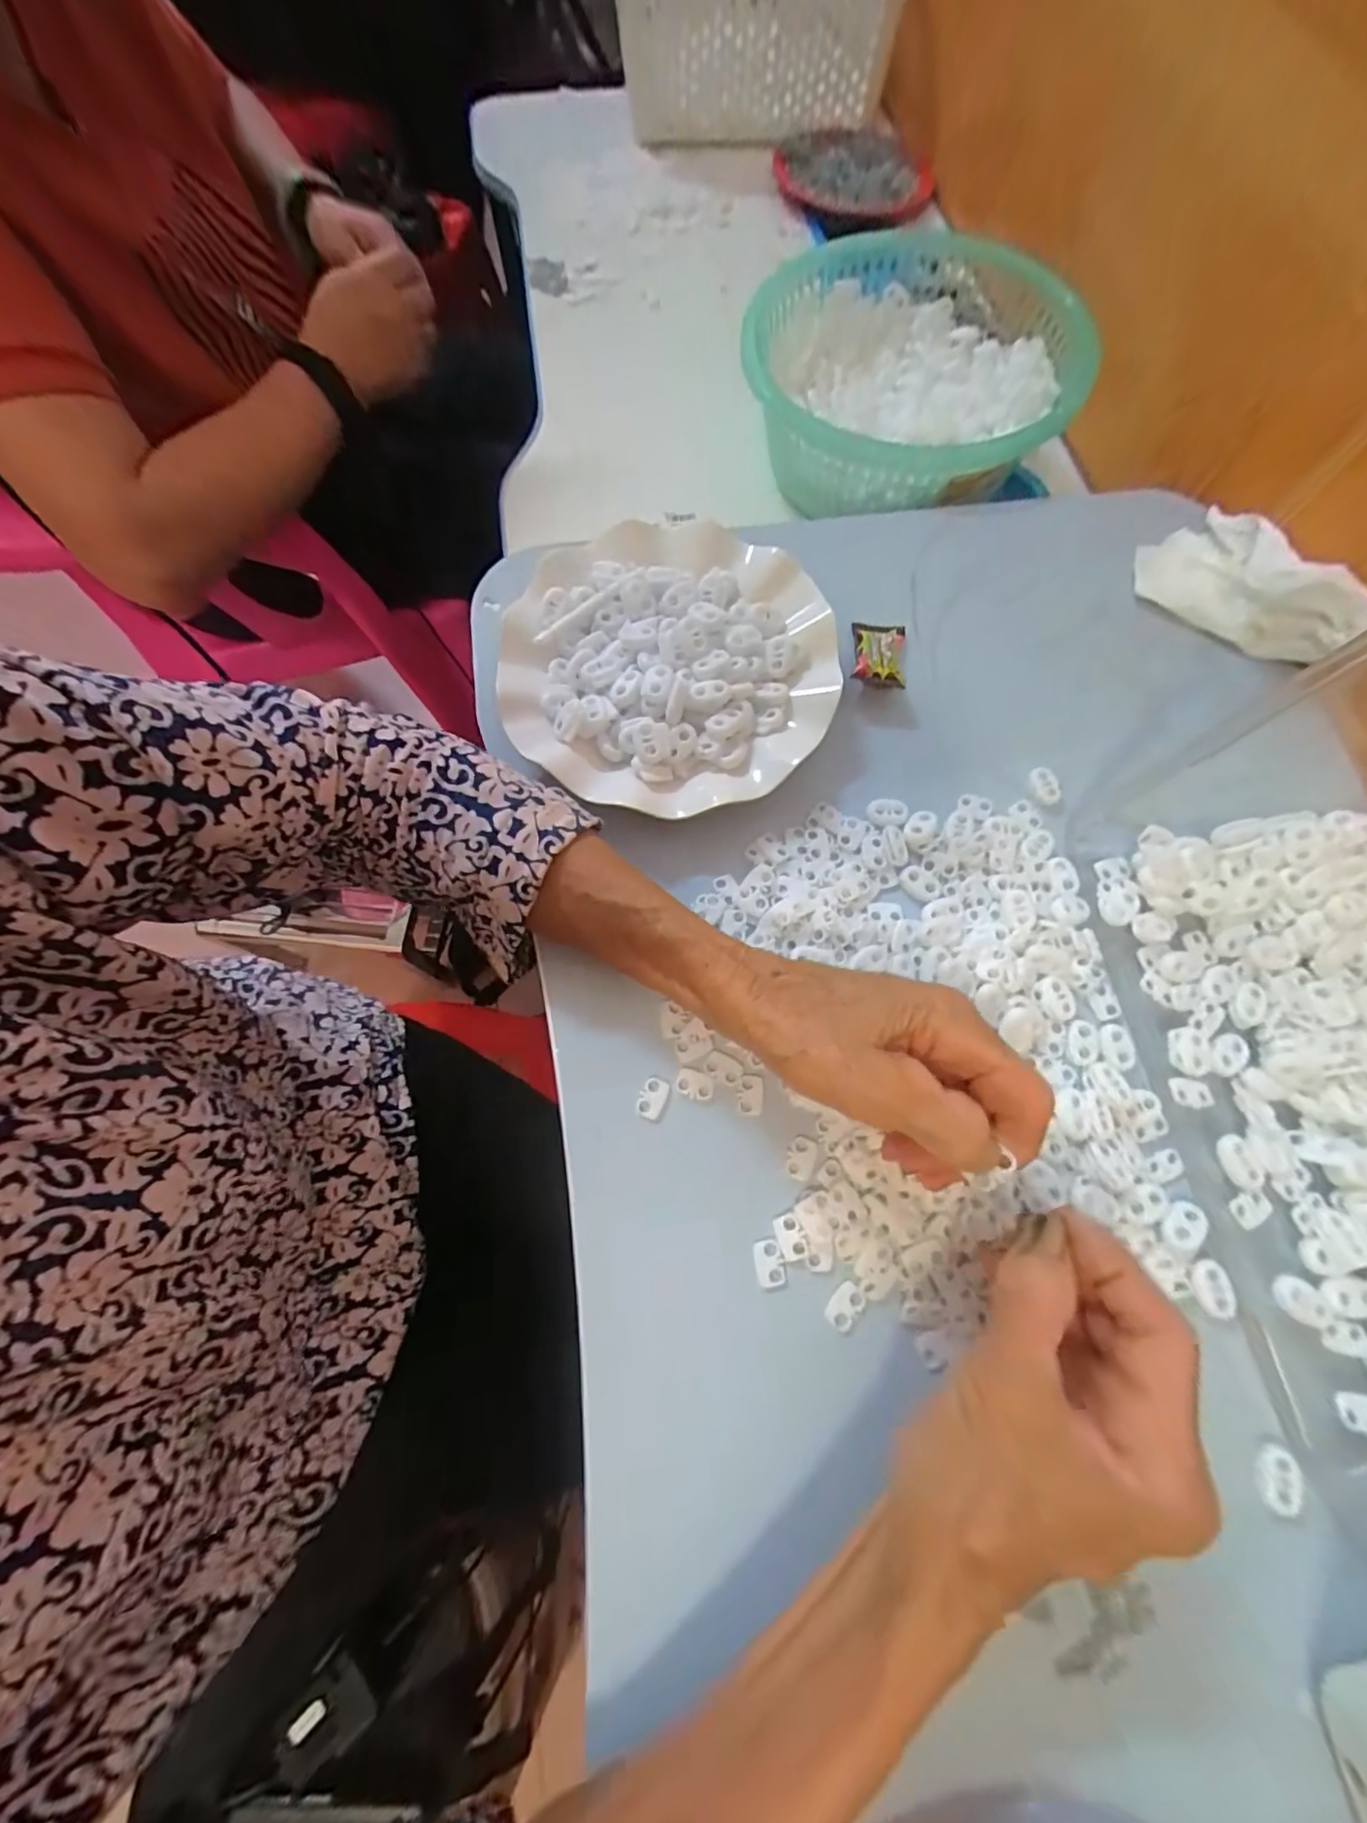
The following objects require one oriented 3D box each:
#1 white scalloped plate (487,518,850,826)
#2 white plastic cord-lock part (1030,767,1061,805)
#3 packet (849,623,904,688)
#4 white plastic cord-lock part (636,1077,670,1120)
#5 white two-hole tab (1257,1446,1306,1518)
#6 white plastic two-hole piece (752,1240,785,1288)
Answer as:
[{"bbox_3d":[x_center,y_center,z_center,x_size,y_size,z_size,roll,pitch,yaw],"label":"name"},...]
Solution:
[{"bbox_3d":[-0.008,-0.138,0.334,0.178,0.024,0.179,0,72,1],"label":"white scalloped plate"},{"bbox_3d":[0.202,-0.071,0.333,0.012,0.004,0.022,-11,72,-2],"label":"white plastic cord-lock part"},{"bbox_3d":[0.114,-0.150,0.352,0.031,0.021,0.048,7,73,4],"label":"packet"},{"bbox_3d":[-0.014,0.088,0.283,0.012,0.004,0.018,17,74,7],"label":"white plastic cord-lock part"},{"bbox_3d":[0.234,0.223,0.234,0.014,0.004,0.022,11,73,5],"label":"white two-hole tab"},{"bbox_3d":[0.037,0.154,0.261,0.012,0.004,0.018,-9,72,-2],"label":"white plastic two-hole piece"}]

